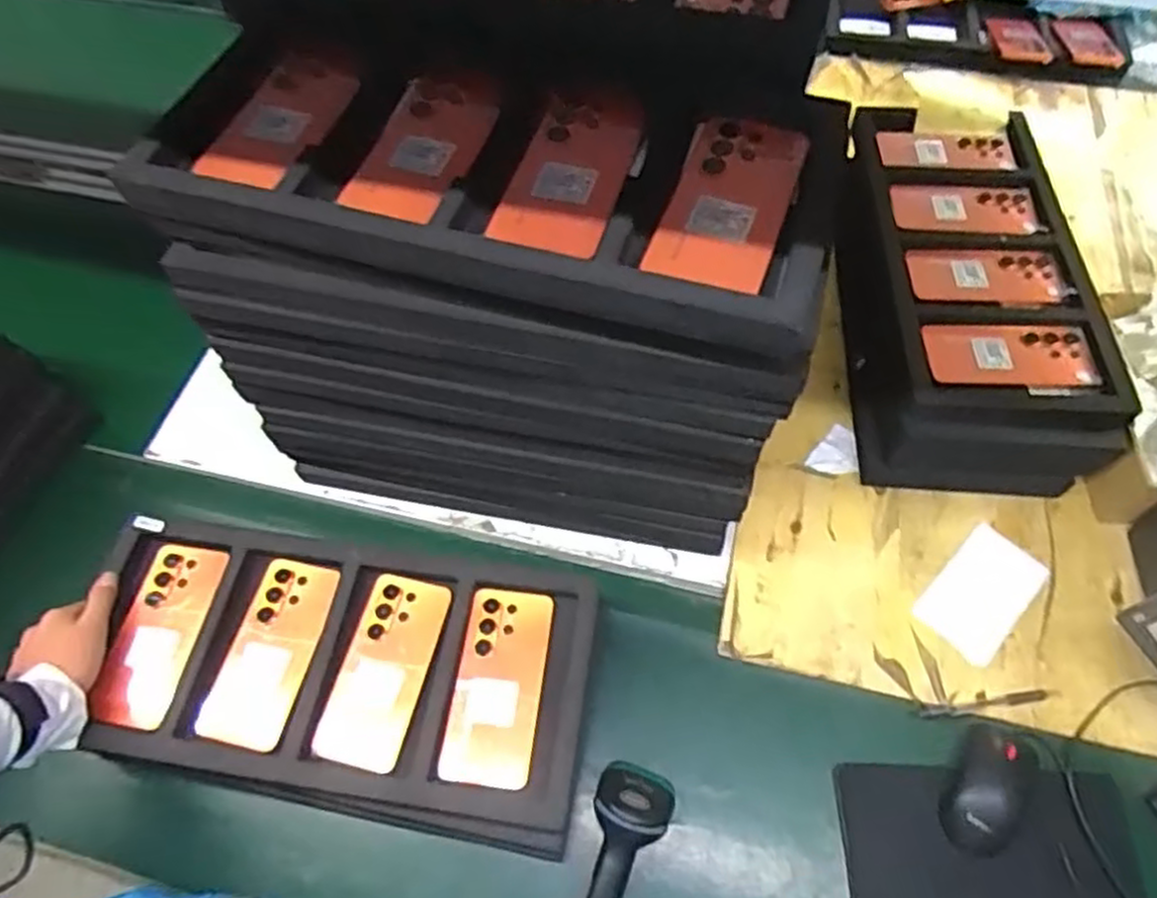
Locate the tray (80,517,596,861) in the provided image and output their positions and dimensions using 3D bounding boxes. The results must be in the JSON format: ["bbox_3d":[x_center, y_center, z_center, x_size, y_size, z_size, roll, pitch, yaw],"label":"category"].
[{"bbox_3d":[-0.224,0.204,0.688,0.471,0.042,0.225,11,61,9],"label":"tray"}]

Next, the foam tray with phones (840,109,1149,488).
[{"bbox_3d":[0.458,-0.202,0.900,0.246,0.125,0.507,3,61,4],"label":"foam tray with phones"}]

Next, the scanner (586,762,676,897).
[{"bbox_3d":[0.018,0.369,0.623,0.067,0.080,0.202,23,64,15],"label":"scanner"}]

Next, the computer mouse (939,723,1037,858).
[{"bbox_3d":[0.384,0.312,0.672,0.066,0.035,0.120,27,65,17],"label":"computer mouse"}]

